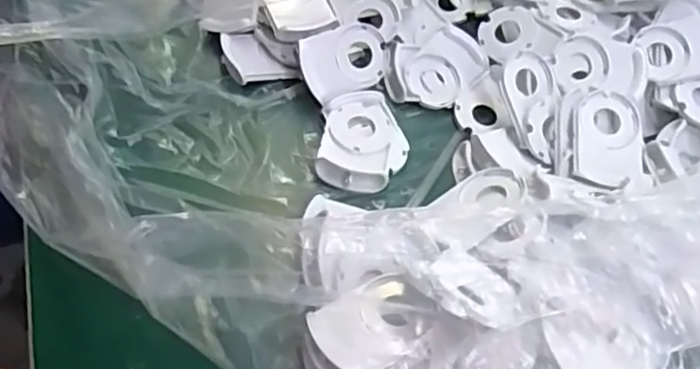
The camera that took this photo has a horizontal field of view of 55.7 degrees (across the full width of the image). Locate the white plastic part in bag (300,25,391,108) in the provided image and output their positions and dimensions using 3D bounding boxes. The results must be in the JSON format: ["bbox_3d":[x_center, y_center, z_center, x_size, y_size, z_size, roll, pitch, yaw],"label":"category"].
[{"bbox_3d":[-0.003,-0.109,0.585,0.082,0.014,0.057,-25,97,-22],"label":"white plastic part in bag"}]

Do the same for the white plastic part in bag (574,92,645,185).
[{"bbox_3d":[0.212,-0.036,0.544,0.053,0.011,0.082,9,72,4],"label":"white plastic part in bag"}]

